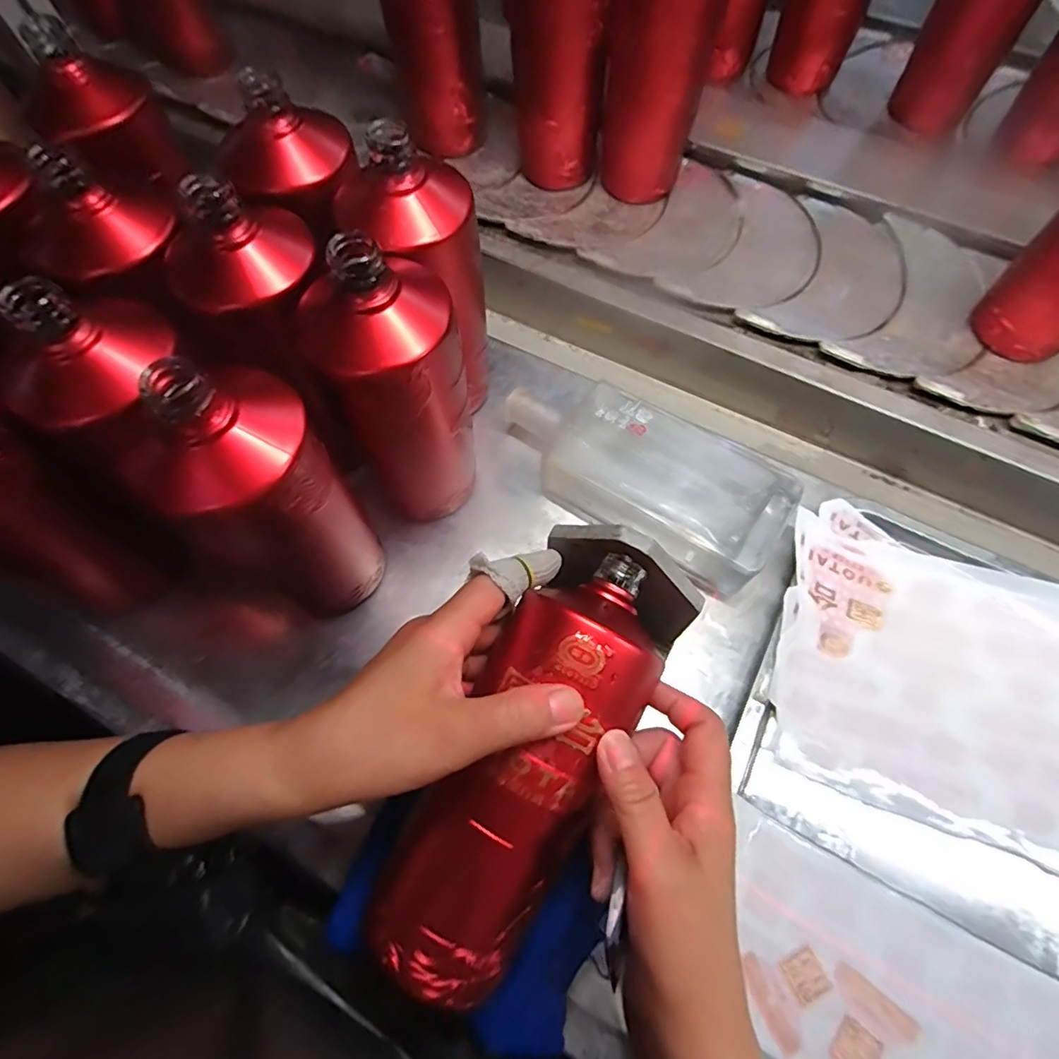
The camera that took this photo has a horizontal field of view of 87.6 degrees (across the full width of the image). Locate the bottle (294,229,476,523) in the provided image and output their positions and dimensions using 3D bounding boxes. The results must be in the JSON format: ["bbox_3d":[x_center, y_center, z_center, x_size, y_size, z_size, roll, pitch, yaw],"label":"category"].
[{"bbox_3d":[-0.078,-0.078,0.358,0.077,0.221,0.069,-27,69,-9],"label":"bottle"}]

